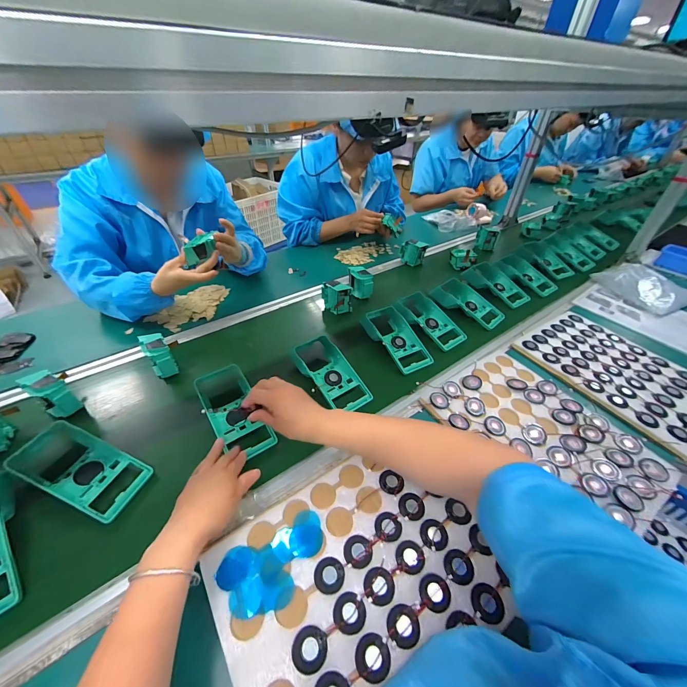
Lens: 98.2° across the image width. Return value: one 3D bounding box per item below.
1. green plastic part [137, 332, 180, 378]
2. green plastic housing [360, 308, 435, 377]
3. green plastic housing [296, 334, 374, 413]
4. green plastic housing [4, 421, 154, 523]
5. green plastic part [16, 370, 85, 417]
[{"bbox_3d":[-0.364,0.028,0.591,0.043,0.079,0.074,-27,49,-30],"label":"green plastic part"},{"bbox_3d":[0.118,-0.015,0.679,0.100,0.048,0.190,-18,45,-23],"label":"green plastic housing"},{"bbox_3d":[-0.028,0.057,0.584,0.086,0.049,0.177,-27,49,-30],"label":"green plastic housing"},{"bbox_3d":[-0.382,0.179,0.431,0.185,0.050,0.077,15,42,14],"label":"green plastic housing"},{"bbox_3d":[-0.494,0.089,0.510,0.066,0.075,0.043,22,44,21],"label":"green plastic part"}]

